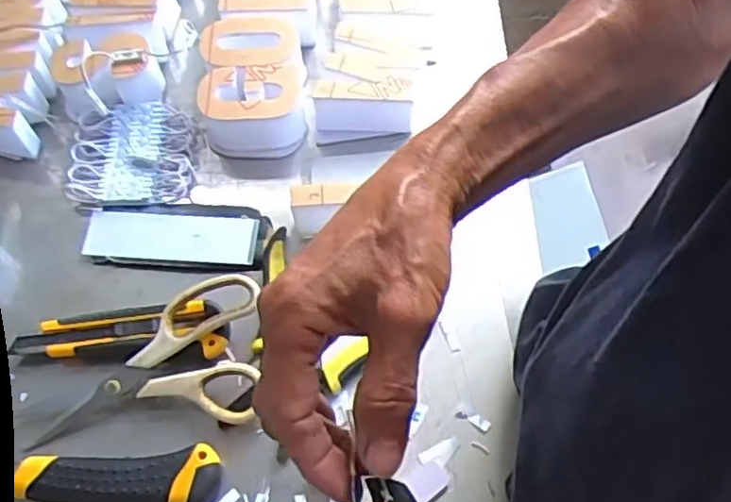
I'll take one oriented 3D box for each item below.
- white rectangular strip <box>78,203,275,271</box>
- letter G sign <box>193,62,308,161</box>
[{"bbox_3d":[-0.152,-0.013,0.555,0.143,0.015,0.053,4,61,4],"label":"white rectangular strip"},{"bbox_3d":[-0.094,-0.120,0.584,0.083,0.040,0.061,-10,61,-4],"label":"letter G sign"}]

